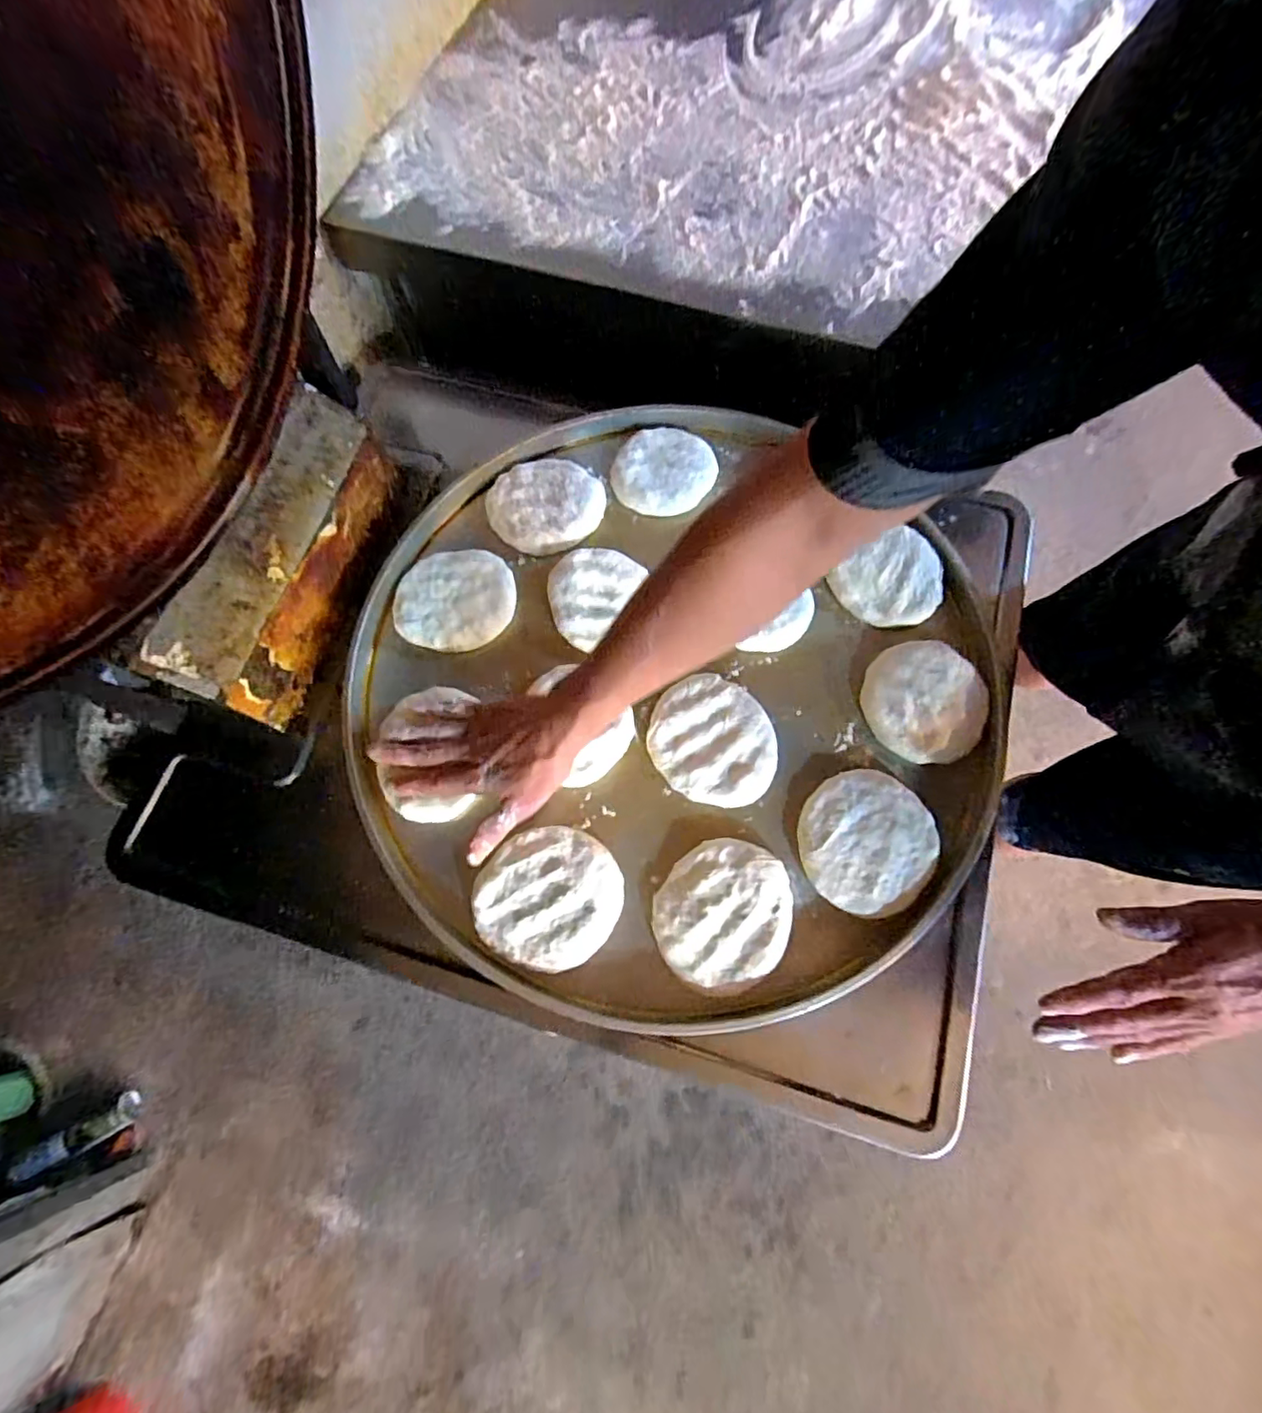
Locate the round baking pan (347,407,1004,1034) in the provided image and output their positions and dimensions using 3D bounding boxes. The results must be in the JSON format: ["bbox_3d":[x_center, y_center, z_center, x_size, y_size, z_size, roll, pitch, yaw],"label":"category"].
[{"bbox_3d":[0.036,-0.026,0.551,0.554,0.047,0.555,-1,72,2],"label":"round baking pan"}]

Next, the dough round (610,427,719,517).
[{"bbox_3d":[0.035,-0.240,0.611,0.099,0.012,0.098,-1,72,2],"label":"dough round"}]

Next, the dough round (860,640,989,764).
[{"bbox_3d":[0.261,-0.005,0.531,0.103,0.017,0.105,-1,72,2],"label":"dough round"}]

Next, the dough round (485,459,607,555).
[{"bbox_3d":[-0.086,-0.205,0.603,0.112,0.016,0.101,-27,73,-6],"label":"dough round"}]

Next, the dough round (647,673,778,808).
[{"bbox_3d":[0.071,0.031,0.528,0.102,0.018,0.115,-36,74,-9],"label":"dough round"}]

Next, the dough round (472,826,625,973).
[{"bbox_3d":[-0.067,0.157,0.496,0.114,0.030,0.107,-1,72,2],"label":"dough round"}]

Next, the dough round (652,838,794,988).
[{"bbox_3d":[0.075,0.166,0.485,0.114,0.023,0.100,-42,75,-10],"label":"dough round"}]

